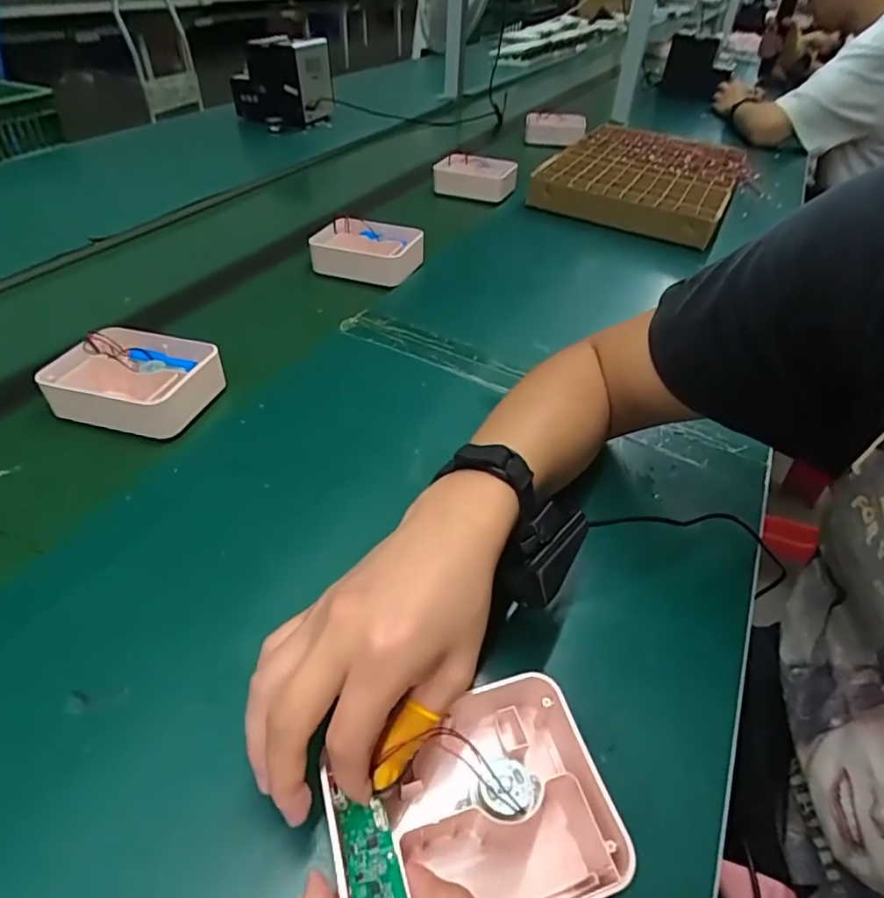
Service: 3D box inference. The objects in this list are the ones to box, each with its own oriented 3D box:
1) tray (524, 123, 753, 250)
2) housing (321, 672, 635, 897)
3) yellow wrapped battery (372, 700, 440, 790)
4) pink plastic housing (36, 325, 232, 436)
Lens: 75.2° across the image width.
[{"bbox_3d":[0.368,-0.495,1.034,0.294,0.052,0.463,24,42,17],"label":"tray"},{"bbox_3d":[0.013,0.174,0.280,0.129,0.040,0.105,-11,44,-15],"label":"housing"},{"bbox_3d":[-0.019,0.138,0.264,0.015,0.011,0.039,27,85,25],"label":"yellow wrapped battery"},{"bbox_3d":[-0.280,-0.067,0.523,0.127,0.041,0.099,13,40,4],"label":"pink plastic housing"}]

